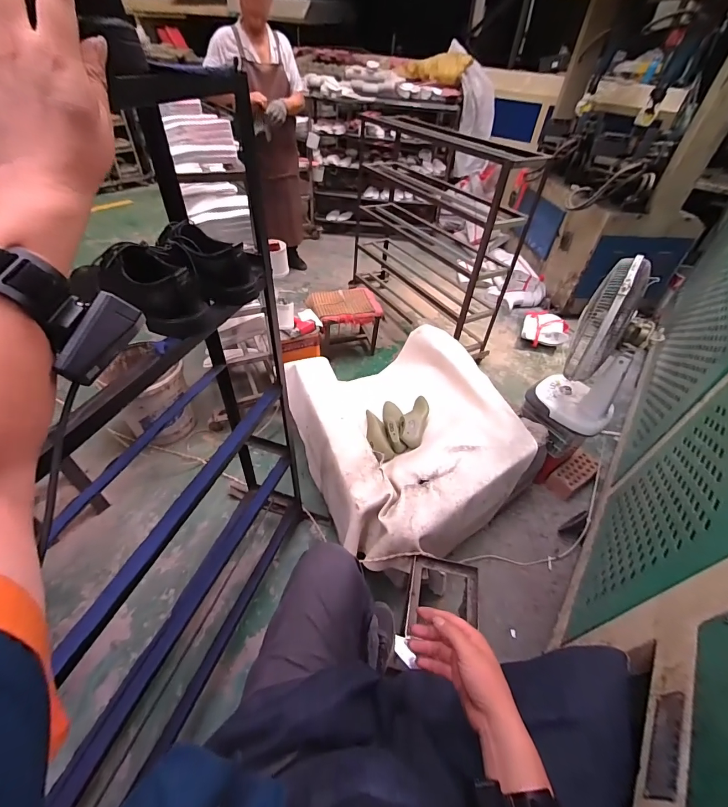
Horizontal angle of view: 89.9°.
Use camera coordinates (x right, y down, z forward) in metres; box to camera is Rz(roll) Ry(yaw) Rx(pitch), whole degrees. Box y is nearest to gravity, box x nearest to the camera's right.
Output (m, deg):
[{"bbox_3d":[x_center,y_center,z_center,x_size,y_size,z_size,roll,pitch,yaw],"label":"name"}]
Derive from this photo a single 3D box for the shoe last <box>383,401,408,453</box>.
[{"bbox_3d":[0.120,0.073,1.446,0.075,0.072,0.249,0,45,-6],"label":"shoe last"}]

